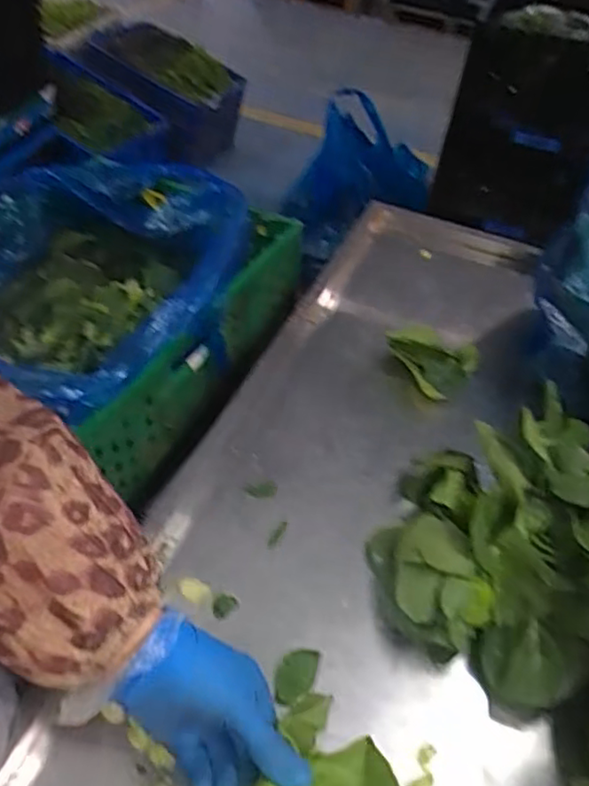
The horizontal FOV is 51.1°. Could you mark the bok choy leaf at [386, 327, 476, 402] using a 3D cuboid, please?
[{"bbox_3d":[0.148,-0.033,0.675,0.102,0.057,0.075,17,46,10],"label":"bok choy leaf"}]

